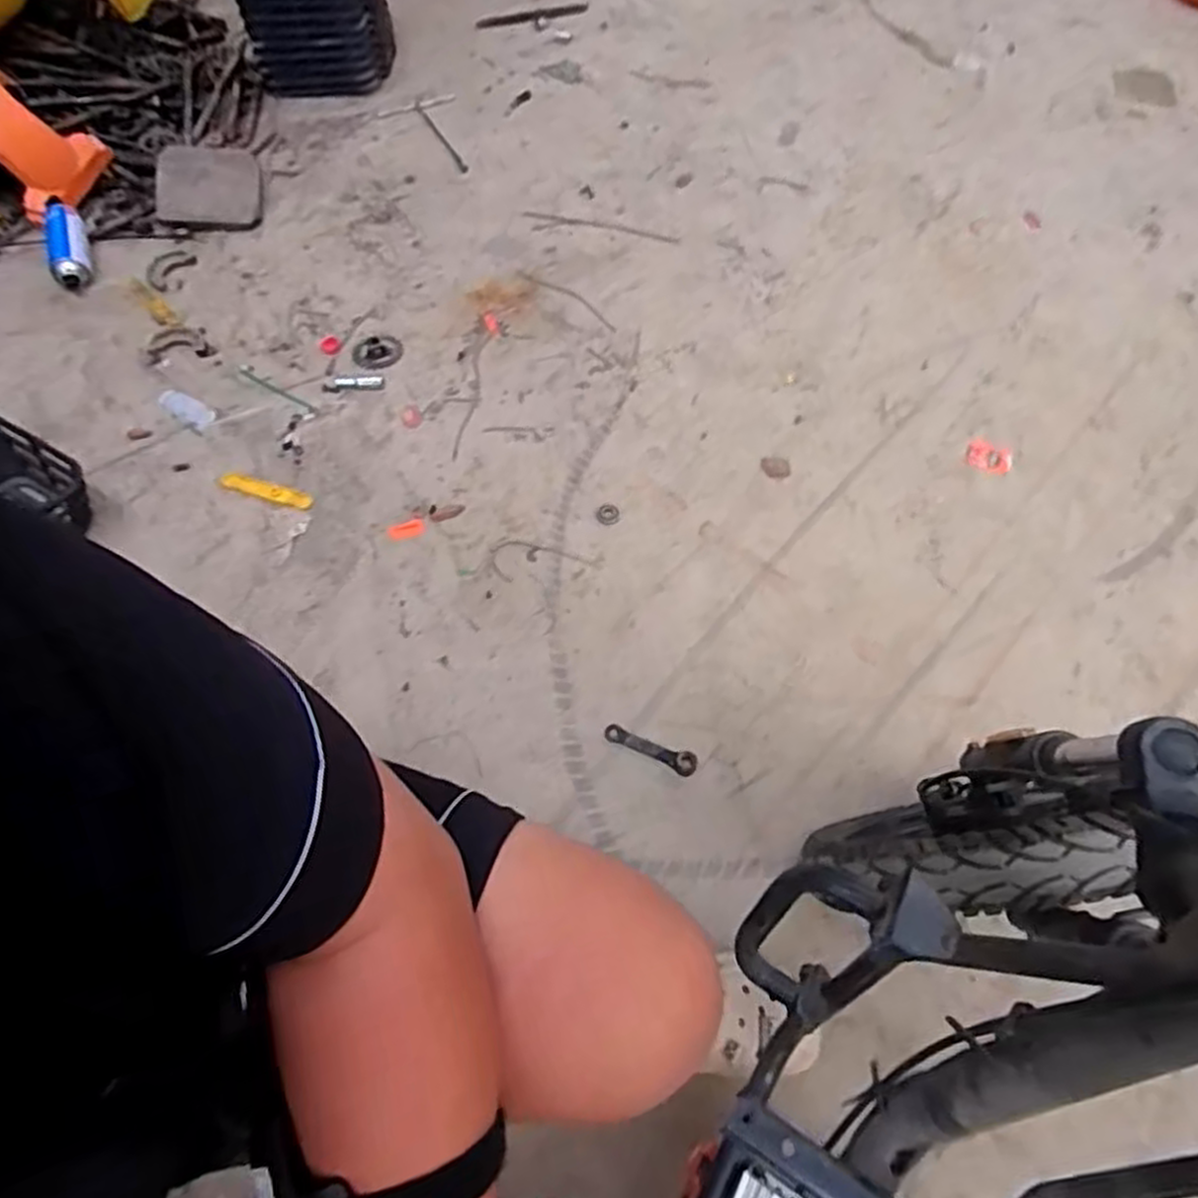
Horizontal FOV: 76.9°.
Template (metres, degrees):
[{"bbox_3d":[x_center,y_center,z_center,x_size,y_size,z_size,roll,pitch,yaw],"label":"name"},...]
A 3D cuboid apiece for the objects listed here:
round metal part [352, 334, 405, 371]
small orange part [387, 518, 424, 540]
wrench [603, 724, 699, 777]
[{"bbox_3d":[-0.385,-0.430,1.312,0.084,0.006,0.079,0,61,0],"label":"round metal part"},{"bbox_3d":[-0.292,-0.105,1.144,0.053,0.004,0.027,-17,63,-9],"label":"small orange part"},{"bbox_3d":[0.068,0.193,0.982,0.126,0.006,0.030,23,64,12],"label":"wrench"}]

